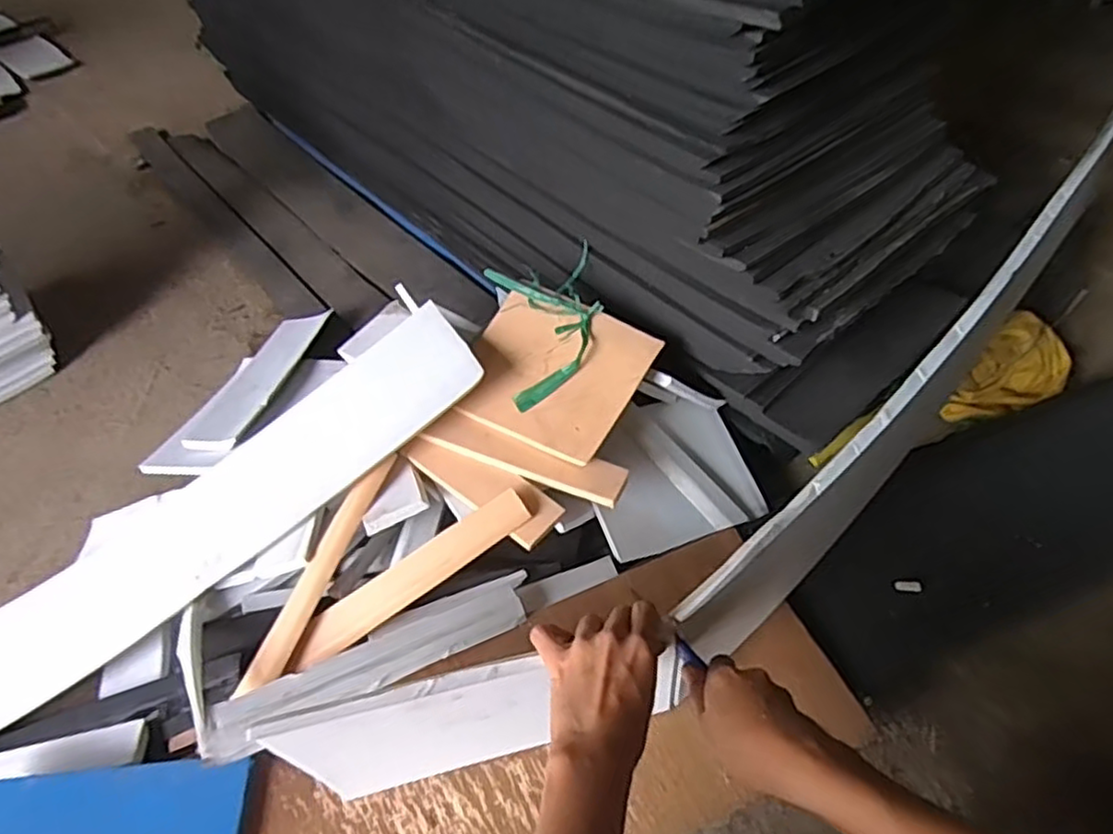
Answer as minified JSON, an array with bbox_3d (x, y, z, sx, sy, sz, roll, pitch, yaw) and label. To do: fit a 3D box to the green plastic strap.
[{"bbox_3d":[-0.003,-0.105,0.787,0.119,0.054,0.182,-12,49,-4],"label":"green plastic strap"}]

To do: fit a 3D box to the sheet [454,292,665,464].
[{"bbox_3d":[-0.008,-0.051,0.756,0.187,0.012,0.164,24,73,21],"label":"sheet"}]

